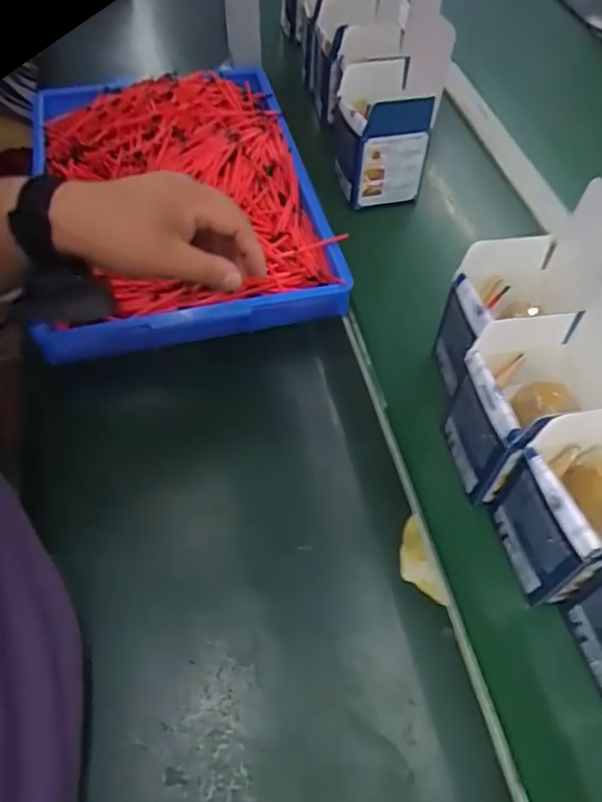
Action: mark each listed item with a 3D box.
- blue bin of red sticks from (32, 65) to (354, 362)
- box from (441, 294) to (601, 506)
[{"bbox_3d":[-0.136,-0.229,0.617,0.280,0.079,0.383,-14,56,-10],"label":"blue bin of red sticks"},{"bbox_3d":[0.184,-0.007,0.439,0.117,0.143,0.087,-10,55,-7],"label":"box"}]

